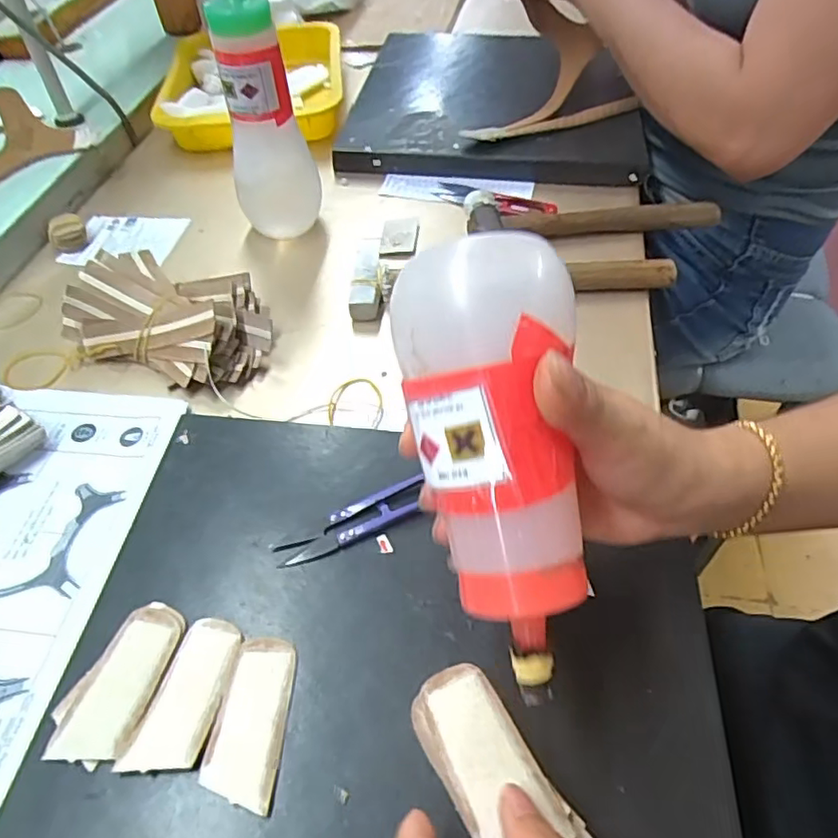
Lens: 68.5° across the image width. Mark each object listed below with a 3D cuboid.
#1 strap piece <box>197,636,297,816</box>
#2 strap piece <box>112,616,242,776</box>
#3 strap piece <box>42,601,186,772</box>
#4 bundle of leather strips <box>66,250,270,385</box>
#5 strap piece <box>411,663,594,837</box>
[{"bbox_3d":[-0.075,0.133,0.276,0.032,0.004,0.068,2,51,5],"label":"strap piece"},{"bbox_3d":[-0.105,0.126,0.282,0.031,0.004,0.068,10,52,12],"label":"strap piece"},{"bbox_3d":[-0.140,0.120,0.287,0.037,0.006,0.072,11,52,12],"label":"strap piece"},{"bbox_3d":[-0.177,-0.074,0.447,0.149,0.051,0.081,14,53,14],"label":"bundle of leather strips"},{"bbox_3d":[0.027,0.134,0.236,0.037,0.008,0.077,-29,55,-19],"label":"strap piece"}]

